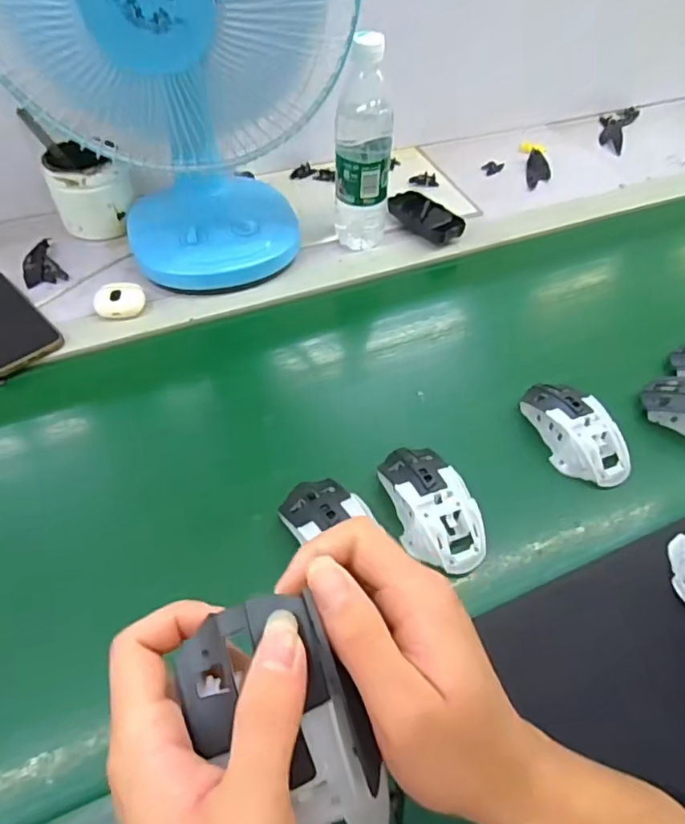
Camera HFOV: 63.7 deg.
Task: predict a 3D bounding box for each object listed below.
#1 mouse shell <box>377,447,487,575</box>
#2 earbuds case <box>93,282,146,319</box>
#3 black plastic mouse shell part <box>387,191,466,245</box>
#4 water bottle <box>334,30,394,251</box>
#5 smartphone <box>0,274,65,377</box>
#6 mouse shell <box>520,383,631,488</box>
[{"bbox_3d":[0.073,0.075,0.450,0.060,0.041,0.110,-16,51,-13],"label":"mouse shell"},{"bbox_3d":[-0.243,-0.121,0.603,0.052,0.023,0.040,-21,52,-17],"label":"earbuds case"},{"bbox_3d":[0.106,-0.253,0.720,0.056,0.026,0.104,-25,53,-20],"label":"black plastic mouse shell part"},{"bbox_3d":[0.025,-0.295,0.627,0.066,0.218,0.054,0,49,1],"label":"water bottle"},{"bbox_3d":[-0.368,-0.100,0.586,0.076,0.010,0.167,-37,58,-27],"label":"smartphone"},{"bbox_3d":[0.209,0.014,0.498,0.053,0.033,0.111,-23,52,-19],"label":"mouse shell"}]

